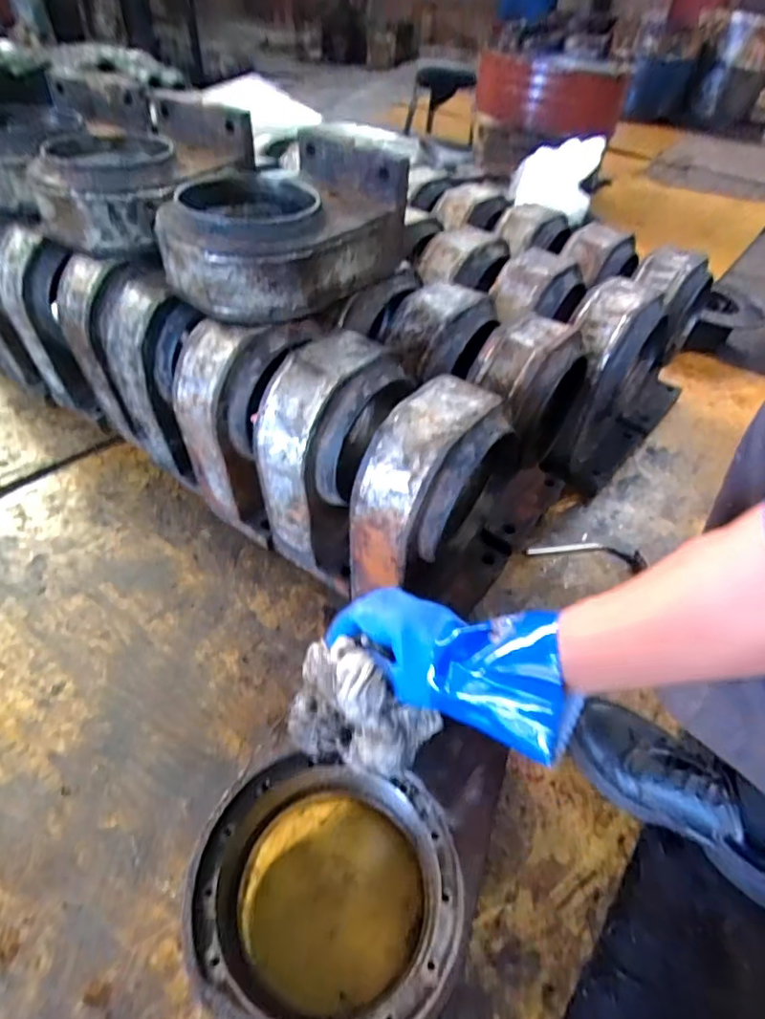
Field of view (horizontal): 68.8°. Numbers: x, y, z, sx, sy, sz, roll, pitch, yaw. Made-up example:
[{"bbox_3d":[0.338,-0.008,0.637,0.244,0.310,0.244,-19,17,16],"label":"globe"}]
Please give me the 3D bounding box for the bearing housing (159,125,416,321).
[{"bbox_3d":[-0.134,-0.365,0.750,0.214,0.159,0.315,31,49,25],"label":"bearing housing"}]

